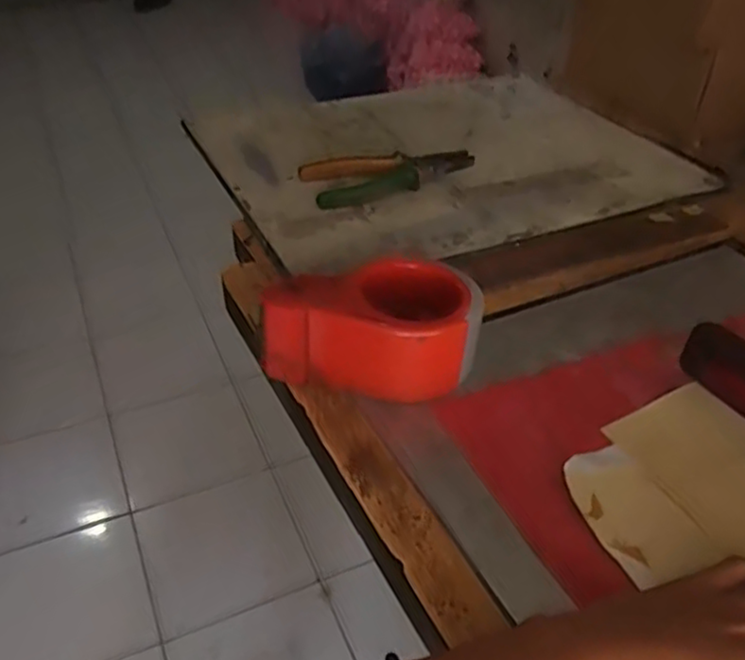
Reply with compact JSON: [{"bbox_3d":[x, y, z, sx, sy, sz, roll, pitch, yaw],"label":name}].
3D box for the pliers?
[{"bbox_3d":[0.019,-0.155,0.679,0.170,0.022,0.066,-14,42,-19],"label":"pliers"}]

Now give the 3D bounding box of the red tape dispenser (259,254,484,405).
[{"bbox_3d":[0.002,-0.002,0.461,0.133,0.061,0.080,9,40,7],"label":"red tape dispenser"}]

